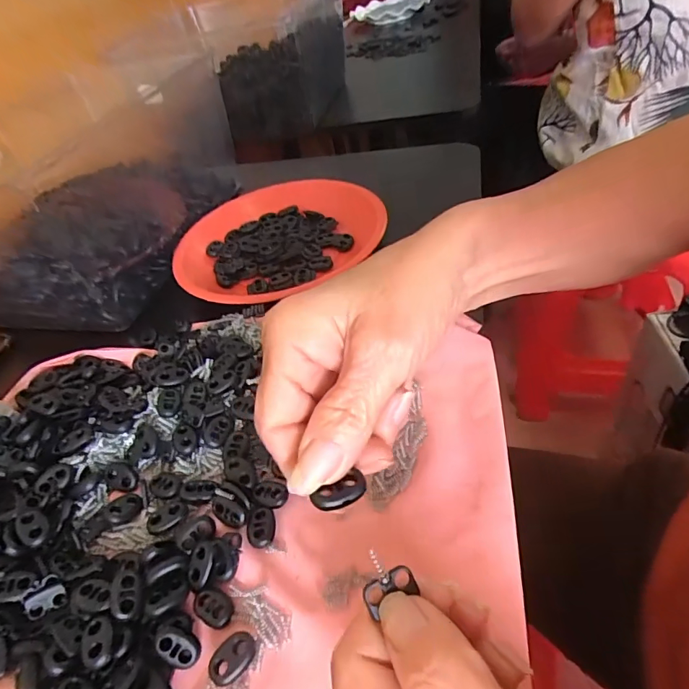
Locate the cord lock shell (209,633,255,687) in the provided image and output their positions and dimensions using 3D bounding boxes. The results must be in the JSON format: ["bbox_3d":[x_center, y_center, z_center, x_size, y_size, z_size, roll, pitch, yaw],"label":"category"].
[{"bbox_3d":[-0.049,0.138,0.203,0.015,0.008,0.021,29,58,37],"label":"cord lock shell"}]

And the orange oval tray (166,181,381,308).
[{"bbox_3d":[-0.065,-0.103,0.429,0.185,0.032,0.172,-31,45,-18],"label":"orange oval tray"}]

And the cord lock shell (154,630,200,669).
[{"bbox_3d":[-0.075,0.137,0.207,0.020,0.004,0.013,27,67,-9],"label":"cord lock shell"}]

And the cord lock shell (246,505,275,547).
[{"bbox_3d":[-0.045,0.095,0.244,0.014,0.004,0.022,-9,43,5],"label":"cord lock shell"}]

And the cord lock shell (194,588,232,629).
[{"bbox_3d":[-0.063,0.124,0.219,0.021,0.004,0.013,18,51,30],"label":"cord lock shell"}]

